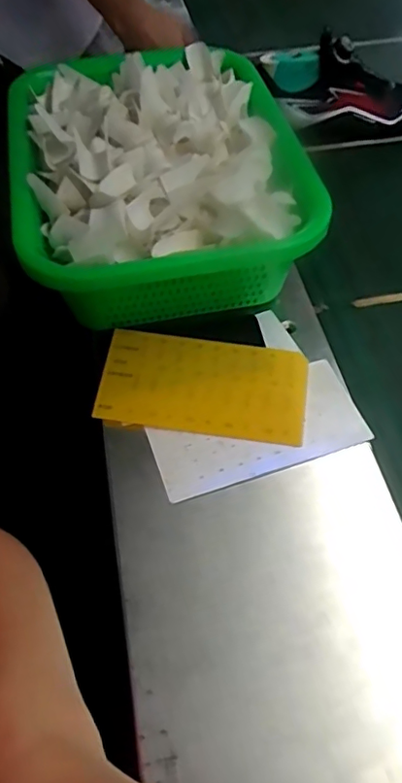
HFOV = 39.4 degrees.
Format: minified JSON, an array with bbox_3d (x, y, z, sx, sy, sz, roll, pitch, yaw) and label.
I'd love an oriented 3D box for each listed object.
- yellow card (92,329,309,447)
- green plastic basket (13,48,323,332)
[{"bbox_3d":[0.003,-0.004,0.539,0.192,0.008,0.100,6,67,1],"label":"yellow card"},{"bbox_3d":[-0.048,-0.234,0.625,0.289,0.118,0.391,-11,56,-8],"label":"green plastic basket"}]

